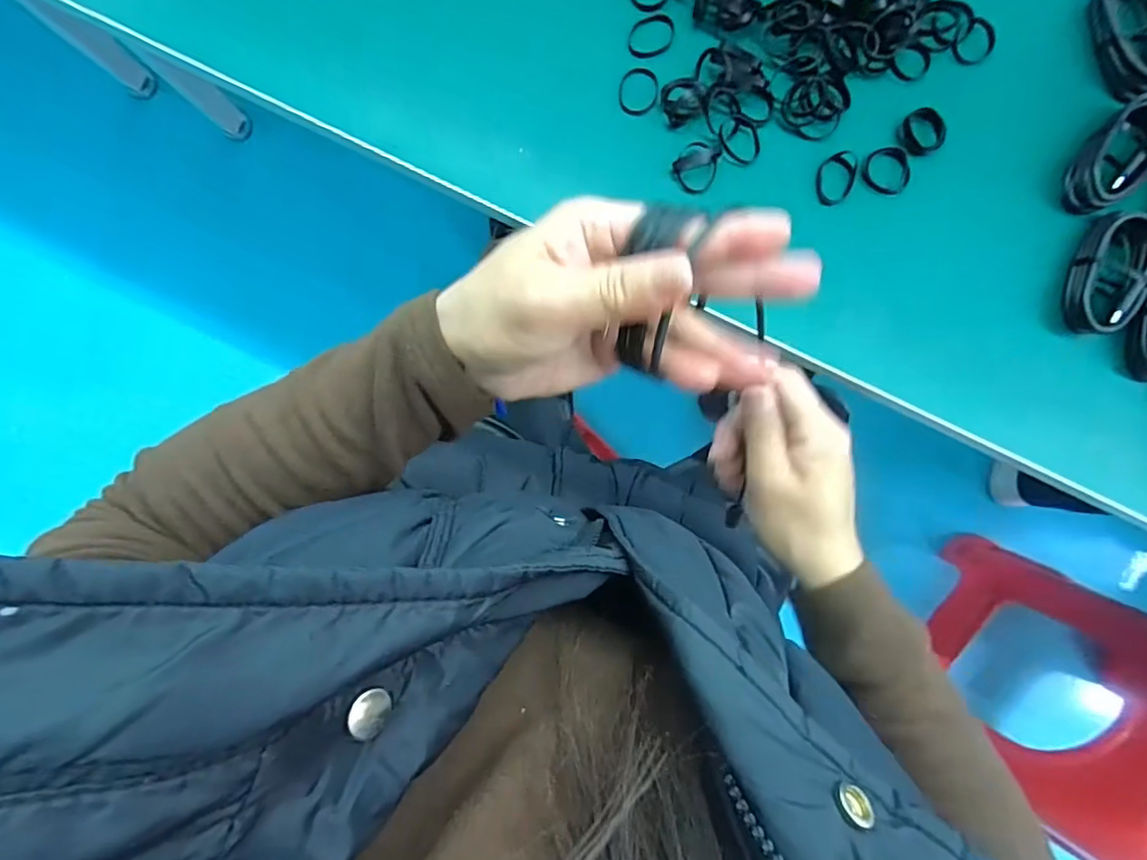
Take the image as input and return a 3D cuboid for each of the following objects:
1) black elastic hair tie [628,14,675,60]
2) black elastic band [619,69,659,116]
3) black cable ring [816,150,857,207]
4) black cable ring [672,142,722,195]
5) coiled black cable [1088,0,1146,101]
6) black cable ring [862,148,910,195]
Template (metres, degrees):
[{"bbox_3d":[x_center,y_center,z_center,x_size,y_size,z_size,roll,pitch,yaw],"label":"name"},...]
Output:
[{"bbox_3d":[0.047,-0.240,0.346,0.029,0.004,0.024,-16,90,0],"label":"black elastic hair tie"},{"bbox_3d":[0.040,-0.206,0.347,0.023,0.004,0.028,8,90,-1],"label":"black elastic band"},{"bbox_3d":[0.160,-0.154,0.348,0.022,0.006,0.030,5,90,-1],"label":"black cable ring"},{"bbox_3d":[0.073,-0.158,0.343,0.026,0.006,0.028,0,90,-1],"label":"black cable ring"},{"bbox_3d":[0.337,-0.240,0.342,0.038,0.013,0.074,-18,91,0],"label":"coiled black cable"},{"bbox_3d":[0.193,-0.159,0.351,0.030,0.007,0.027,-6,103,3],"label":"black cable ring"}]

